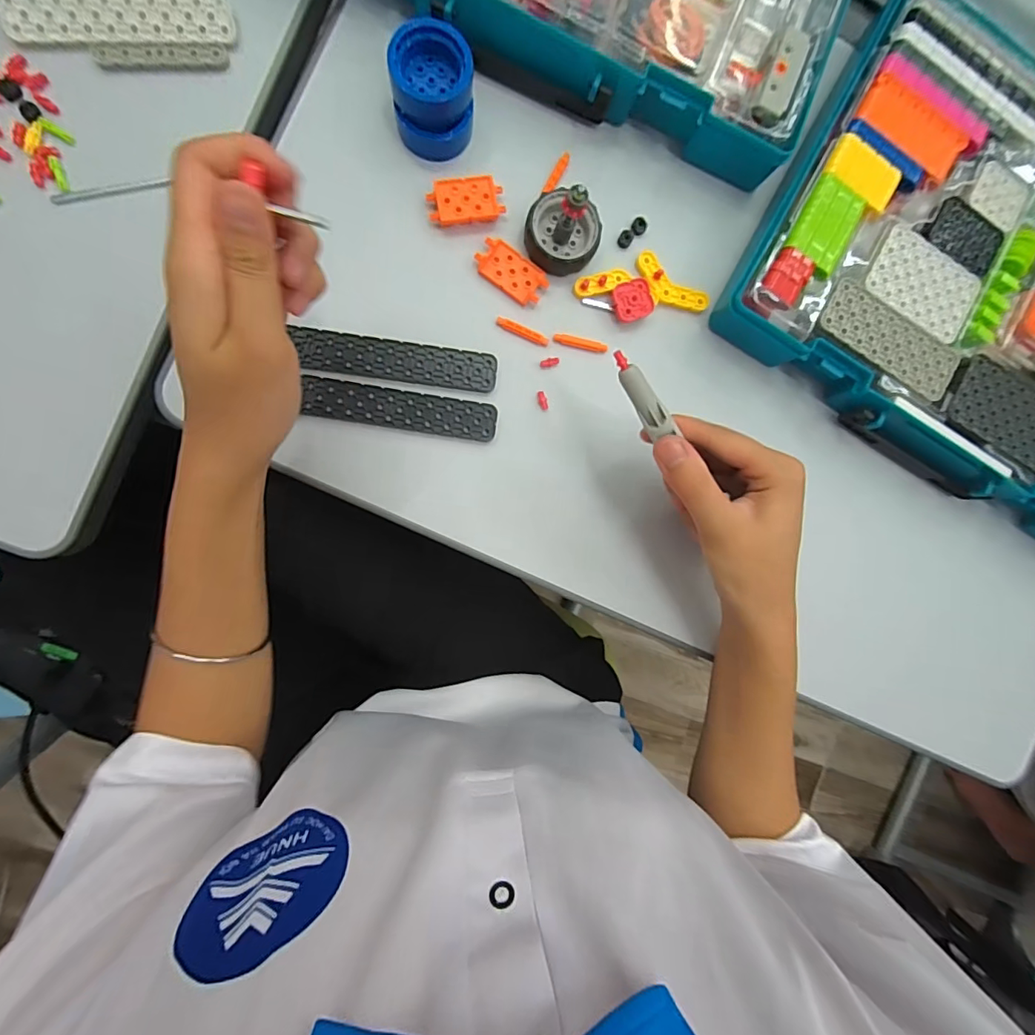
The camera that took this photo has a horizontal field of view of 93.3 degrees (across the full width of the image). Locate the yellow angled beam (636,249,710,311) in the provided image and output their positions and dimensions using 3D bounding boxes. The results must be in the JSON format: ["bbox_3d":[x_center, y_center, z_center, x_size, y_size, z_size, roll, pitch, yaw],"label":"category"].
[{"bbox_3d":[0.105,-0.160,0.338,0.058,0.004,0.021,35,89,-7],"label":"yellow angled beam"}]

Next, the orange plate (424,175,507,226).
[{"bbox_3d":[-0.034,-0.205,0.320,0.048,0.013,0.025,-10,94,-6],"label":"orange plate"}]

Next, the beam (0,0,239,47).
[{"bbox_3d":[-0.235,-0.296,0.290,0.125,0.008,0.030,-8,94,-6],"label":"beam"}]

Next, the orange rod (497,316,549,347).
[{"bbox_3d":[0.004,-0.125,0.328,0.037,0.004,0.007,22,90,-7],"label":"orange rod"}]

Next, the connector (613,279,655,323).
[{"bbox_3d":[0.078,-0.147,0.333,0.027,0.009,0.026,-18,95,-5],"label":"connector"}]

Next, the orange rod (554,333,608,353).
[{"bbox_3d":[0.043,-0.119,0.333,0.037,0.004,0.007,12,91,-7],"label":"orange rod"}]

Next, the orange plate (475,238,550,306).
[{"bbox_3d":[-0.004,-0.164,0.326,0.047,0.004,0.026,34,89,-7],"label":"orange plate"}]

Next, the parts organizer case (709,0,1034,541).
[{"bbox_3d":[0.344,-0.161,0.347,0.359,0.040,0.272,30,89,-7],"label":"parts organizer case"}]

